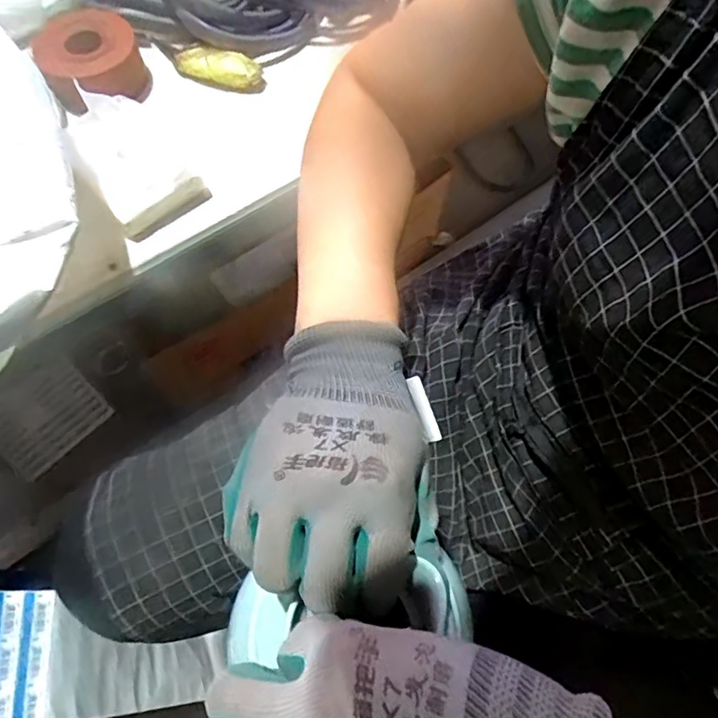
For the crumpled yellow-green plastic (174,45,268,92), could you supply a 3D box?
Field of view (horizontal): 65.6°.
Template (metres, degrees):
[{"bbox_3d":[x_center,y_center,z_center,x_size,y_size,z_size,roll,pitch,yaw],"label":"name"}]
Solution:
[{"bbox_3d":[-0.157,-0.324,0.613,0.108,0.025,0.038,14,66,5],"label":"crumpled yellow-green plastic"}]

